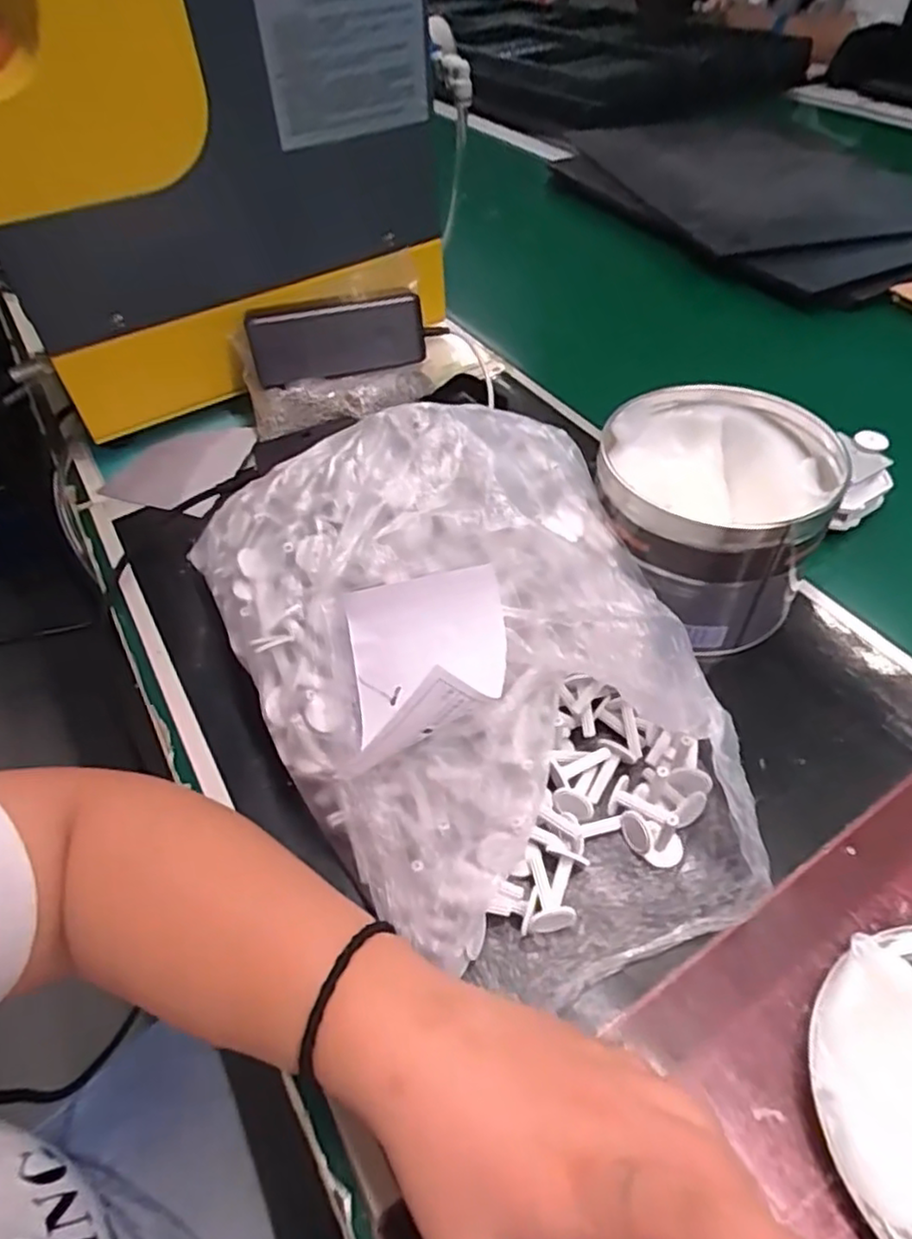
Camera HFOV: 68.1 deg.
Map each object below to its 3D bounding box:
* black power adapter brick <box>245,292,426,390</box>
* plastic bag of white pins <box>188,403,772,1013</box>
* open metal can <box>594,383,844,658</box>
[{"bbox_3d":[-0.089,-0.210,0.508,0.129,0.053,0.031,-13,31,-3],"label":"black power adapter brick"},{"bbox_3d":[0.004,0.016,0.334,0.214,0.116,0.294,-19,51,-13],"label":"plastic bag of white pins"},{"bbox_3d":[0.144,-0.059,0.398,0.124,0.093,0.124,10,50,11],"label":"open metal can"}]

